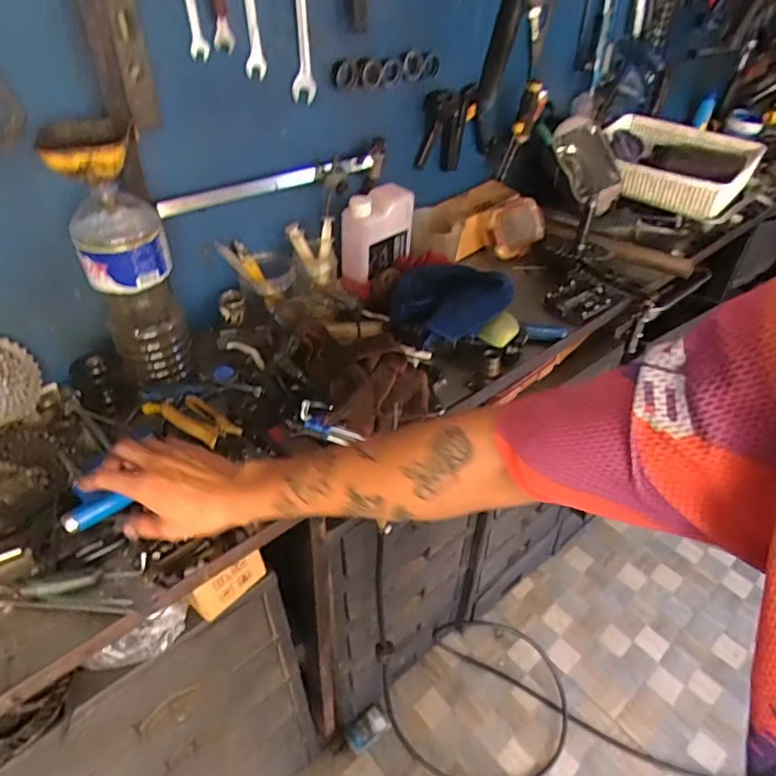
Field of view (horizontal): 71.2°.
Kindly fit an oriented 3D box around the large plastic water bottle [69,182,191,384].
[{"bbox_3d":[-0.326,-0.116,0.713,0.101,0.258,0.077,-16,43,-19],"label":"large plastic water bottle"}]

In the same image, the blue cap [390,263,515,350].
[{"bbox_3d":[0.099,-0.139,0.889,0.183,0.085,0.166,0,40,0],"label":"blue cap"}]

